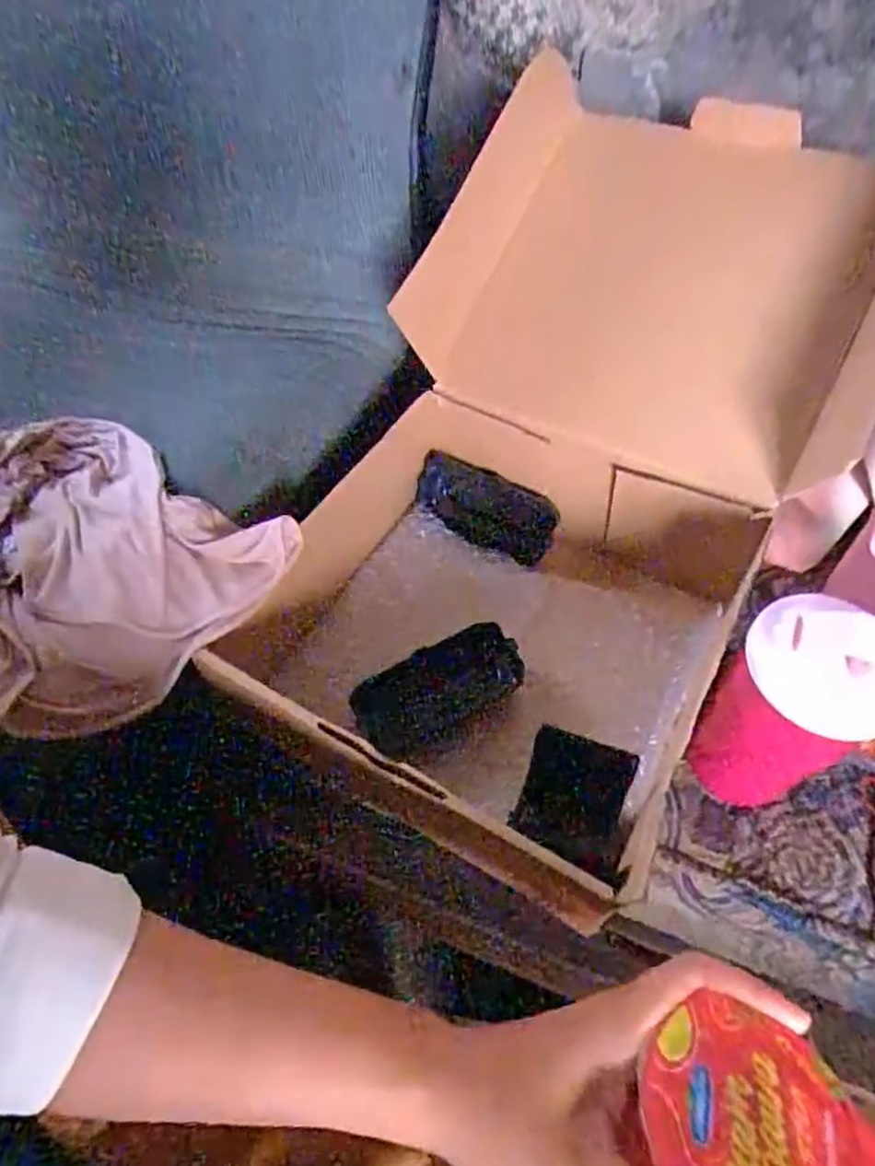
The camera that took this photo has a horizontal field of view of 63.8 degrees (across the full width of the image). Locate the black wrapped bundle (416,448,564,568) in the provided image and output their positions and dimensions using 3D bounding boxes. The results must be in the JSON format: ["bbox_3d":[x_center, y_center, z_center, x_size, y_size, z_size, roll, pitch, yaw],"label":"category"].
[{"bbox_3d":[0.037,-0.058,0.550,0.114,0.022,0.054,27,98,11],"label":"black wrapped bundle"}]

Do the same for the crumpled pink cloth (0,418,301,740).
[{"bbox_3d":[-0.249,-0.033,0.441,0.284,0.046,0.180,29,59,24],"label":"crumpled pink cloth"}]

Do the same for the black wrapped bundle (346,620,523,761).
[{"bbox_3d":[0.001,0.068,0.464,0.110,0.036,0.045,-19,53,-11],"label":"black wrapped bundle"}]

